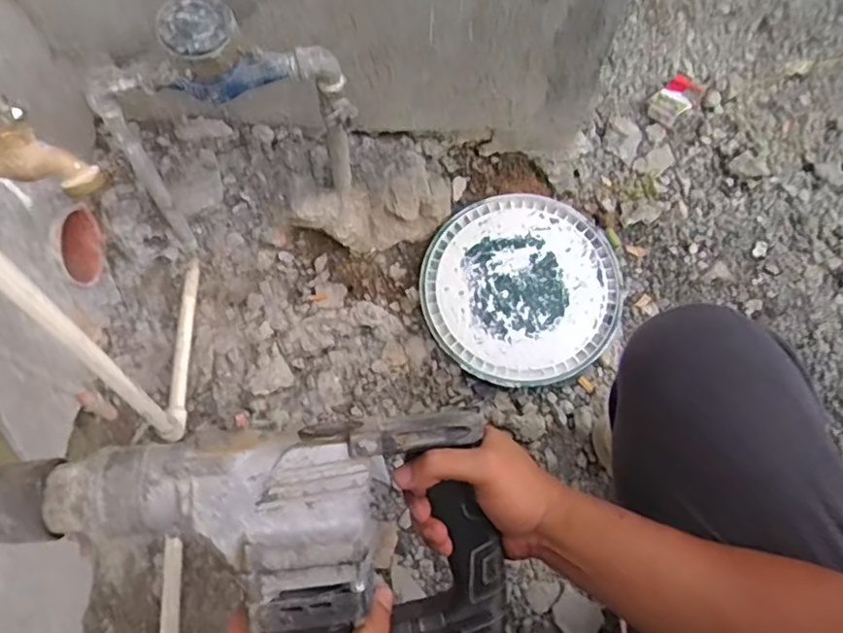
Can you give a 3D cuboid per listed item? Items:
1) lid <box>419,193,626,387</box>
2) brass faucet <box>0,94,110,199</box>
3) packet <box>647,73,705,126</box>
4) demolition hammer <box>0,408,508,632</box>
[{"bbox_3d":[0.152,-0.048,0.906,0.290,0.041,0.290,0,67,1],"label":"lid"},{"bbox_3d":[-0.232,-0.096,0.338,0.074,0.055,0.030,0,67,1],"label":"brass faucet"},{"bbox_3d":[0.441,-0.381,1.017,0.120,0.048,0.063,-43,73,-16],"label":"packet"},{"bbox_3d":[-0.173,0.127,0.404,0.475,0.087,0.169,10,67,-6],"label":"demolition hammer"}]

